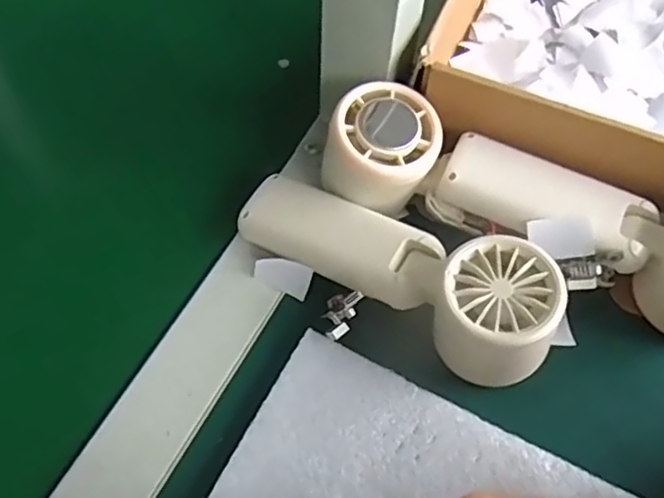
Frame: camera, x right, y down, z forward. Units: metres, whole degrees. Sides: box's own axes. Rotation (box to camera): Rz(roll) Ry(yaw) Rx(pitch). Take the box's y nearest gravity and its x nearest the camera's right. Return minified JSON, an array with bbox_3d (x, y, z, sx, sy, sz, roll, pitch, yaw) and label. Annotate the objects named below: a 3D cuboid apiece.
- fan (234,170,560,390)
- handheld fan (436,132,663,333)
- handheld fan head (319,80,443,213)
[{"bbox_3d":[0.031,0.004,0.314,0.164,0.051,0.058,35,66,15],"label":"fan"},{"bbox_3d":[0.132,-0.004,0.326,0.164,0.059,0.067,28,65,12],"label":"handheld fan"},{"bbox_3d":[0.027,-0.051,0.334,0.056,0.038,0.054,-40,71,-20],"label":"handheld fan head"}]

